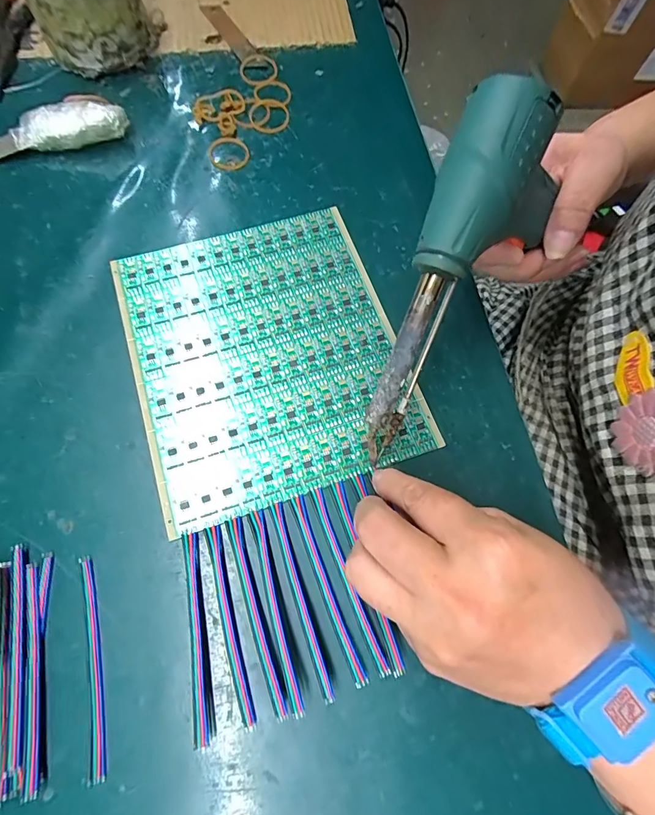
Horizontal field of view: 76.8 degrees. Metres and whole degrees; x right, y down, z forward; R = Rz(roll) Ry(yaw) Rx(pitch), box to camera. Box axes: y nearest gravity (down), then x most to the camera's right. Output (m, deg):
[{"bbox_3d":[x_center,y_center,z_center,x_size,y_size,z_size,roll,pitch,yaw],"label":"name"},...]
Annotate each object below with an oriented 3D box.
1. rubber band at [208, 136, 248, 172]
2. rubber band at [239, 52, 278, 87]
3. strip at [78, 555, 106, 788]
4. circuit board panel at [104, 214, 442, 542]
[{"bbox_3d":[-0.078,-0.203,0.329,0.031,0.005,0.037,-19,72,-8],"label":"rubber band"},{"bbox_3d":[-0.060,-0.293,0.358,0.031,0.004,0.034,-2,73,5],"label":"rubber band"},{"bbox_3d":[-0.117,0.126,0.206,0.008,0.004,0.100,-12,71,-6],"label":"strip"},{"bbox_3d":[-0.040,-0.040,0.268,0.163,0.004,0.193,-18,71,-8],"label":"circuit board panel"}]

